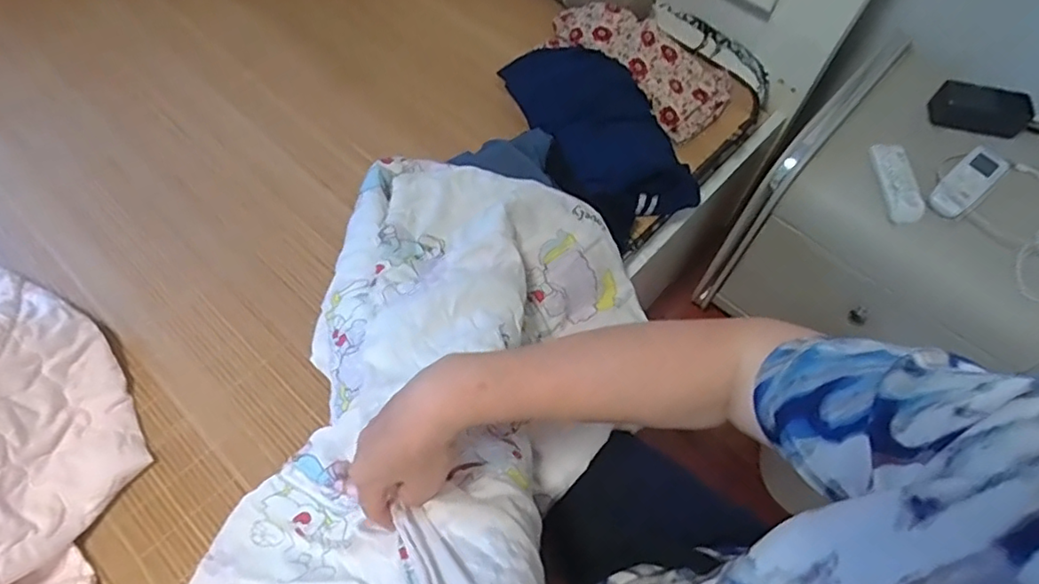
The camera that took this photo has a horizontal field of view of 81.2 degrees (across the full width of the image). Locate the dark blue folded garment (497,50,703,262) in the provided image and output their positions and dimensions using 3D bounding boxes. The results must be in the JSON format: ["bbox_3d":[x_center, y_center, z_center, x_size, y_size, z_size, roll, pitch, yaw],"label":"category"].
[{"bbox_3d":[0.124,-0.266,0.943,0.230,0.103,0.394,-17,63,-13],"label":"dark blue folded garment"}]

